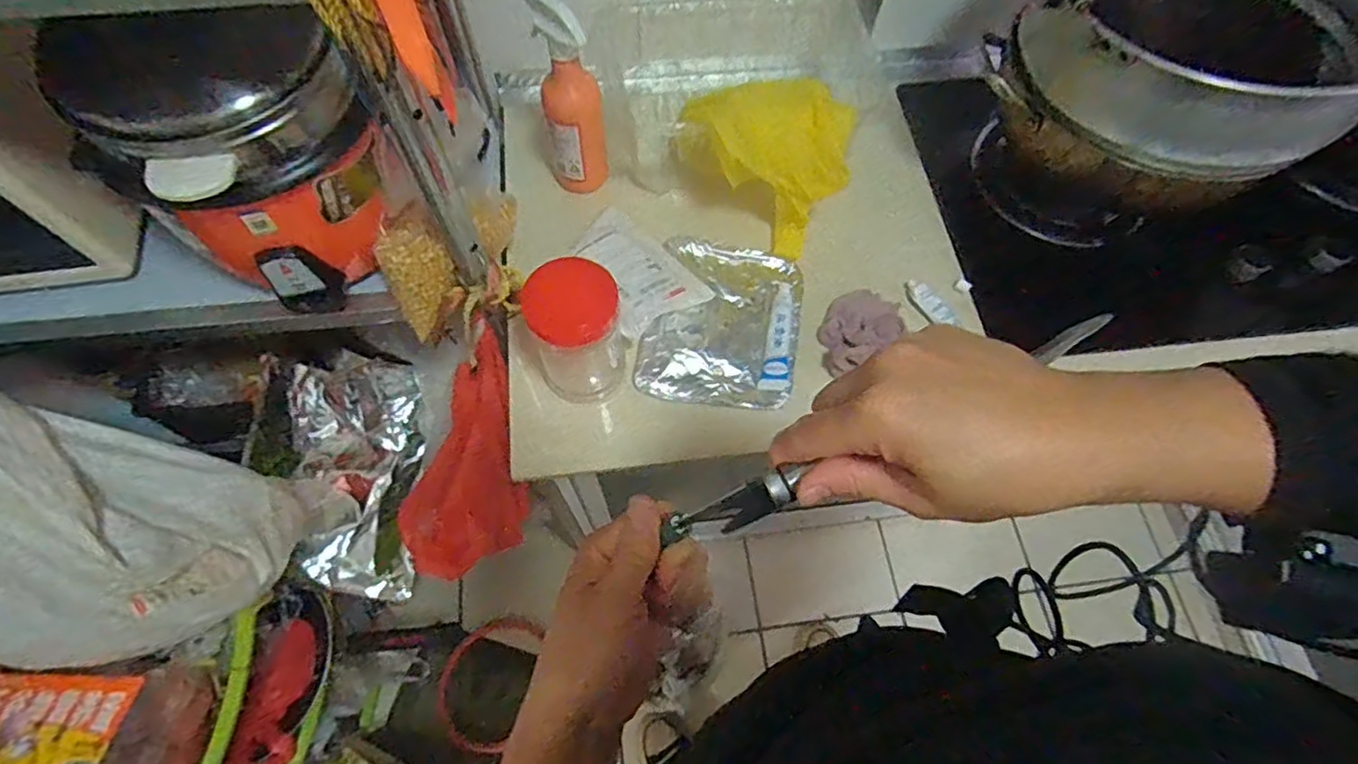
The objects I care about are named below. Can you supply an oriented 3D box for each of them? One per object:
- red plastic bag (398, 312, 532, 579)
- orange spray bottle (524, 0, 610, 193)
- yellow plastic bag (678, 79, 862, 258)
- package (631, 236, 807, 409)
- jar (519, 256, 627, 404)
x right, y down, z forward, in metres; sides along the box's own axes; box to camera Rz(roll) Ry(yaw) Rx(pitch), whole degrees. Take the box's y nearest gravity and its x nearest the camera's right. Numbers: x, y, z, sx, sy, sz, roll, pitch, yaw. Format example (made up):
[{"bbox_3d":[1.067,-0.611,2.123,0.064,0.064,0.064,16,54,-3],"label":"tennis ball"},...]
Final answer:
[{"bbox_3d":[-0.267,0.080,0.801,0.129,0.361,0.135,15,26,5],"label":"red plastic bag"},{"bbox_3d":[-0.119,-0.311,0.696,0.068,0.215,0.073,-9,66,-6],"label":"orange spray bottle"},{"bbox_3d":[0.116,-0.246,0.681,0.160,0.204,0.046,-42,30,18],"label":"yellow plastic bag"},{"bbox_3d":[0.050,-0.070,0.720,0.168,0.017,0.203,10,66,2],"label":"package"},{"bbox_3d":[-0.102,-0.047,0.637,0.084,0.151,0.077,1,66,-2],"label":"jar"}]

